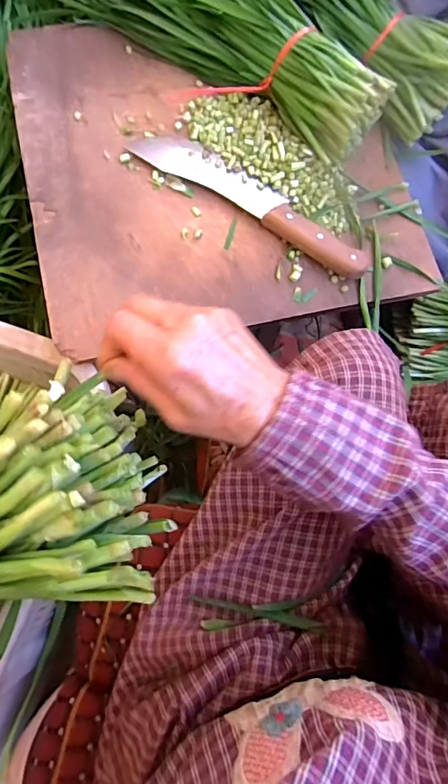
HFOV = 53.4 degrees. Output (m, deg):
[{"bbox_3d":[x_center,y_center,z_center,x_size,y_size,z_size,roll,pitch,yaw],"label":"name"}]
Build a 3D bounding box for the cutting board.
[{"bbox_3d":[-0.009,-0.269,0.519,0.420,0.036,0.416,-13,76,-3],"label":"cutting board"}]

